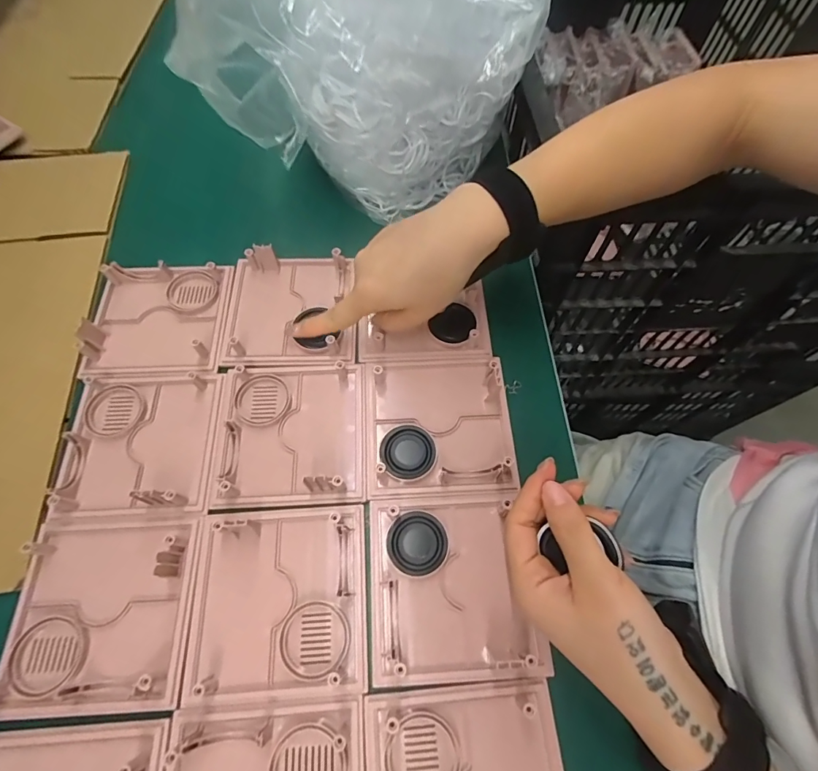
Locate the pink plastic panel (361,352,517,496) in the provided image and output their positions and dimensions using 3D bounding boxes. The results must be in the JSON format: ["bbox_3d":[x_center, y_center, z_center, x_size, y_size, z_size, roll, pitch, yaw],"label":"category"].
[{"bbox_3d":[0.021,0.027,0.323,0.106,0.011,0.106,-4,65,-2],"label":"pink plastic panel"}]

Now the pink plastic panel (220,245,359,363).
[{"bbox_3d":[-0.099,-0.068,0.357,0.106,0.026,0.105,-2,65,1],"label":"pink plastic panel"}]

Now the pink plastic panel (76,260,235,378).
[{"bbox_3d":[-0.206,-0.060,0.351,0.104,0.021,0.103,-2,65,-1],"label":"pink plastic panel"}]

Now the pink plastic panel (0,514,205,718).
[{"bbox_3d":[-0.189,0.135,0.261,0.102,0.022,0.107,-2,65,-1],"label":"pink plastic panel"}]

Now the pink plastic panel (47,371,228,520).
[{"bbox_3d":[-0.191,0.038,0.306,0.097,0.019,0.105,-3,65,-1],"label":"pink plastic panel"}]

